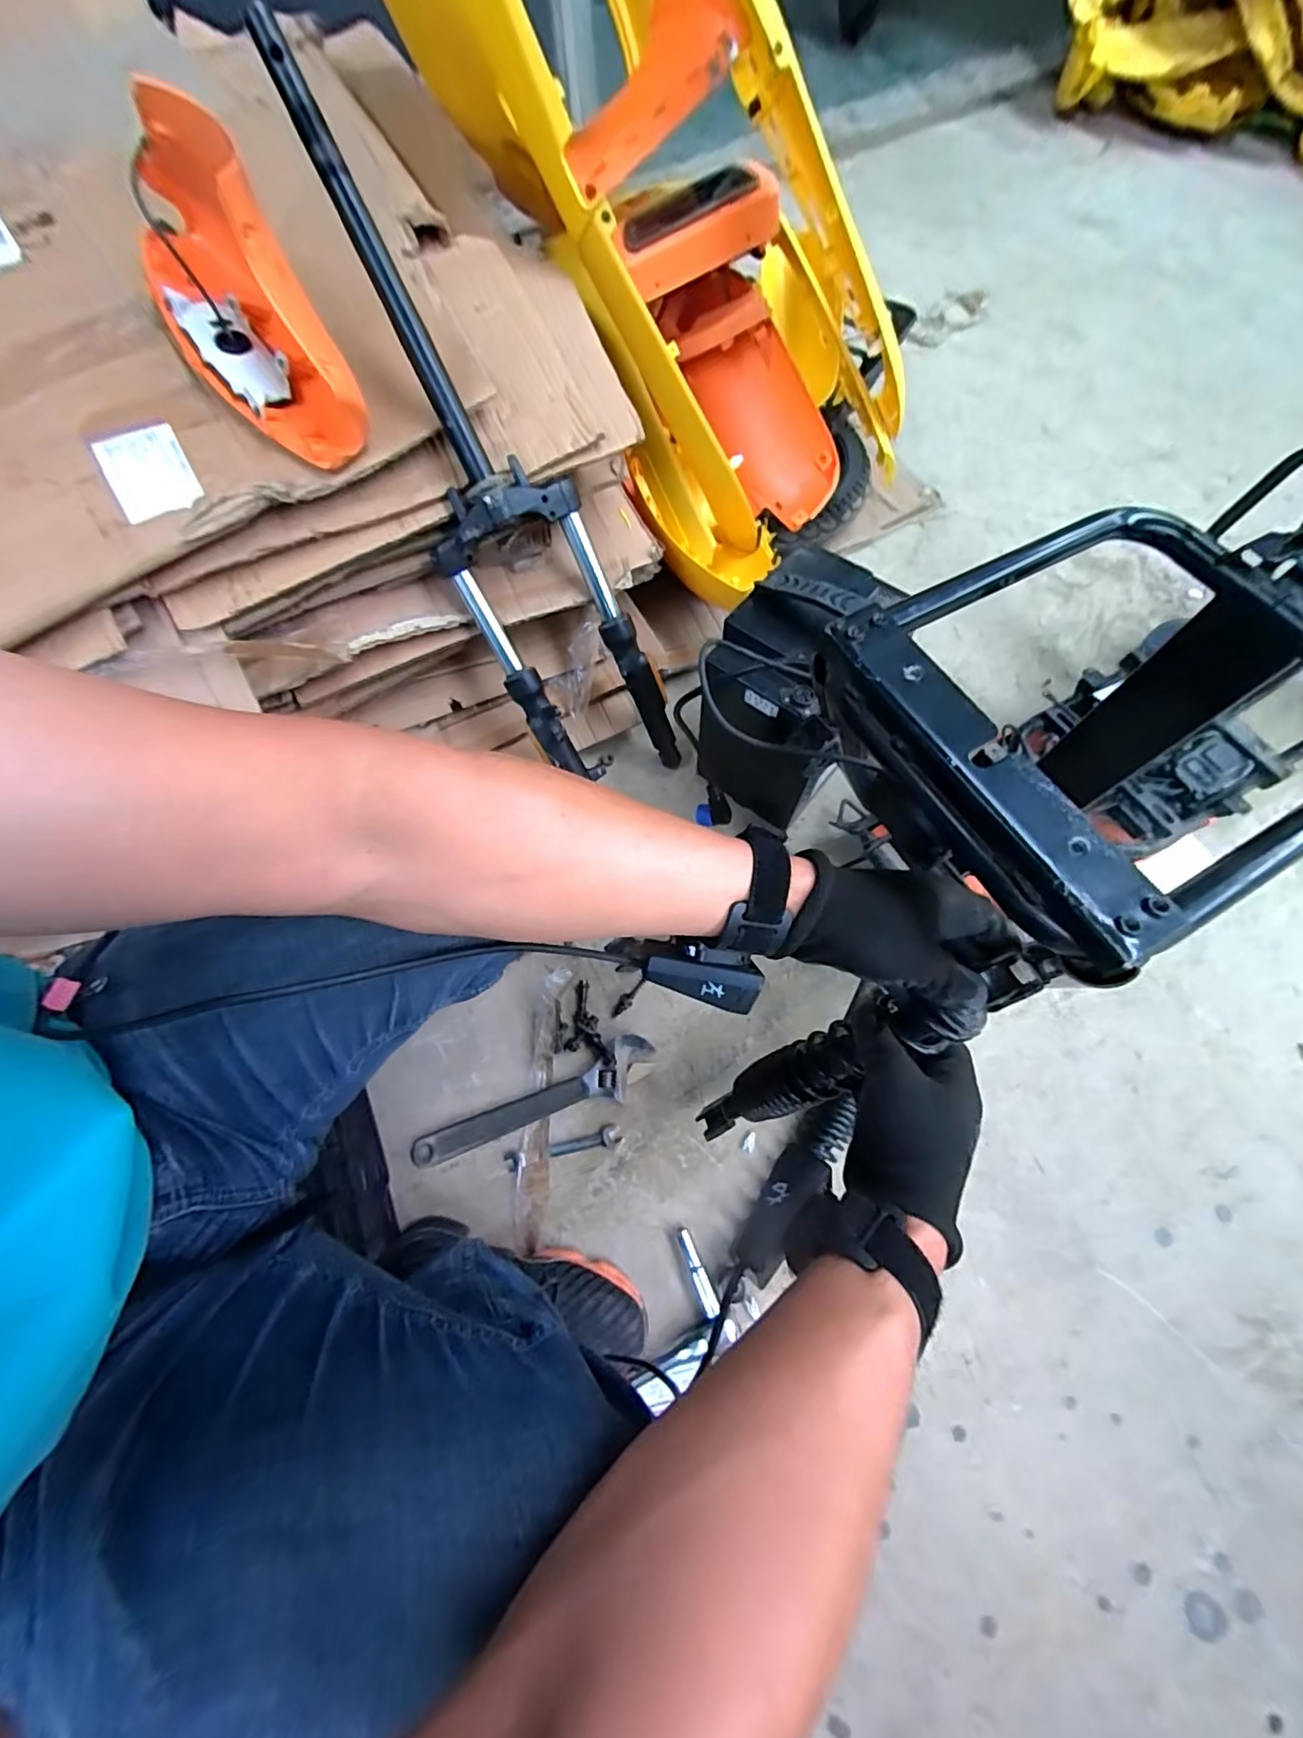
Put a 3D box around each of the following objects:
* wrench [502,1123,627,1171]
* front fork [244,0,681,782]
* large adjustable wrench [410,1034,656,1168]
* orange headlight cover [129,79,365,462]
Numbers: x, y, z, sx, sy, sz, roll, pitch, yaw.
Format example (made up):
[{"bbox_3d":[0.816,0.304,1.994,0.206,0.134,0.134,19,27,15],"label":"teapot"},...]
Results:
[{"bbox_3d":[-0.101,0.322,0.644,0.134,0.006,0.024,-12,70,-2],"label":"wrench"},{"bbox_3d":[-0.168,-0.369,0.627,0.173,0.663,0.093,-38,38,-11],"label":"front fork"},{"bbox_3d":[-0.133,0.283,0.657,0.293,0.016,0.058,-25,71,-6],"label":"large adjustable wrench"},{"bbox_3d":[-0.376,-0.504,0.479,0.103,0.171,0.250,-40,72,-12],"label":"orange headlight cover"}]

